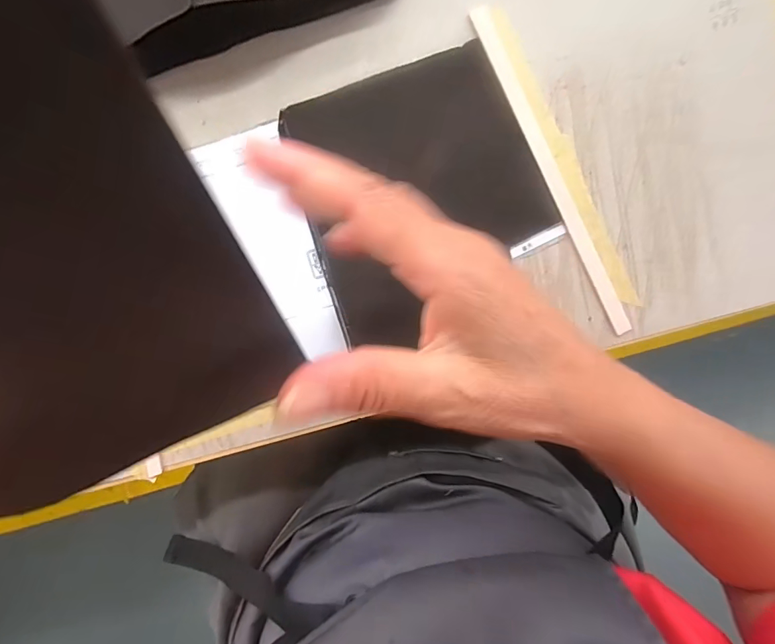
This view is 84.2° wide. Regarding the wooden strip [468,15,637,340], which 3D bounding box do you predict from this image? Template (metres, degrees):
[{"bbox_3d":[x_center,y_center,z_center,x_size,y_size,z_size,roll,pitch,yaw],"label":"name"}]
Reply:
[{"bbox_3d":[0.105,-0.091,0.268,0.013,0.006,0.215,-26,93,5],"label":"wooden strip"}]

